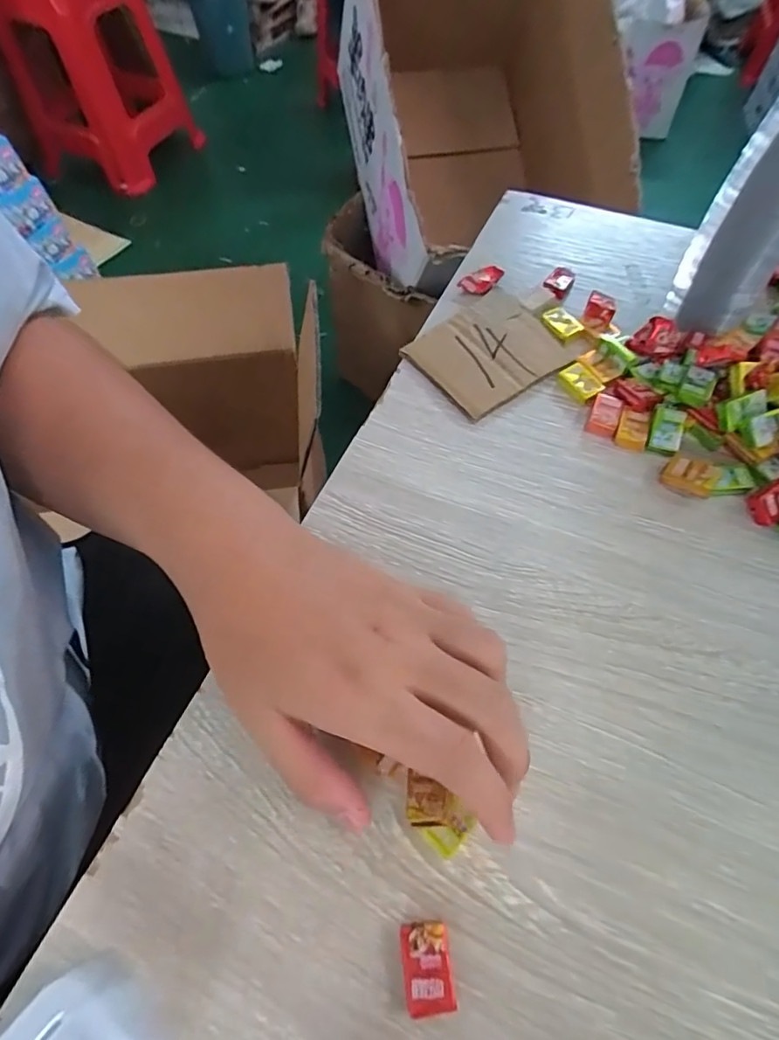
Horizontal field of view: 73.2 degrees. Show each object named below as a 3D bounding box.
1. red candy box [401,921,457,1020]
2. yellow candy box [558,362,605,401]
[{"bbox_3d":[0.014,0.162,0.191,0.017,0.008,0.026,-6,60,-1],"label":"red candy box"},{"bbox_3d":[0.121,-0.087,0.333,0.018,0.005,0.026,-29,63,-14],"label":"yellow candy box"}]

